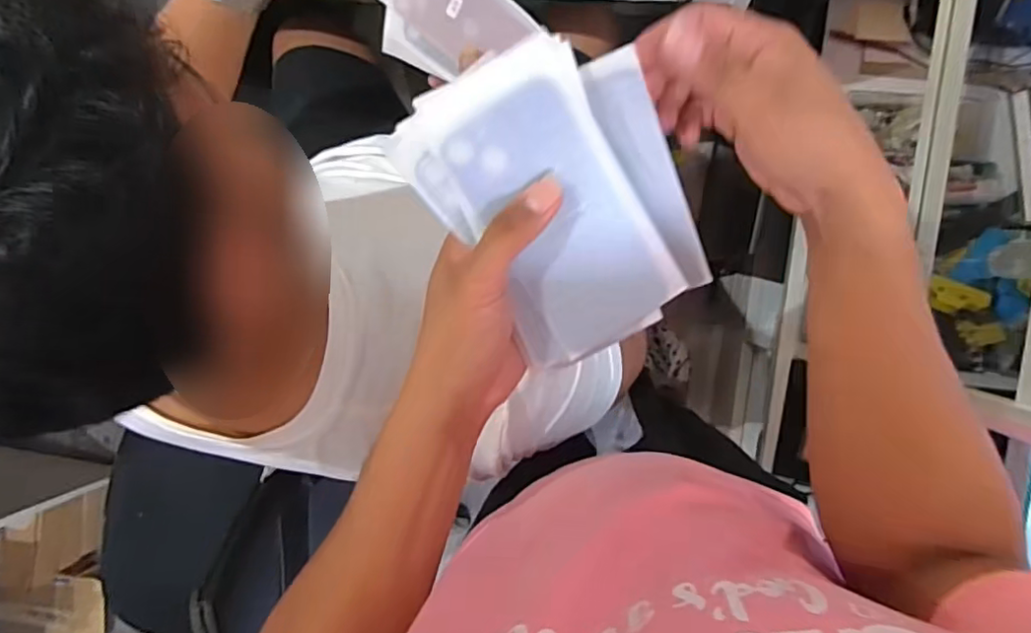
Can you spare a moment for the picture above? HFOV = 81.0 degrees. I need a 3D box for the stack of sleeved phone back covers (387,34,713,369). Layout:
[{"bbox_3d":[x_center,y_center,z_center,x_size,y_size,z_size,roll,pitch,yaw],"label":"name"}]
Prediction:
[{"bbox_3d":[0.028,-0.062,0.336,0.130,0.027,0.166,-29,109,2],"label":"stack of sleeved phone back covers"}]

